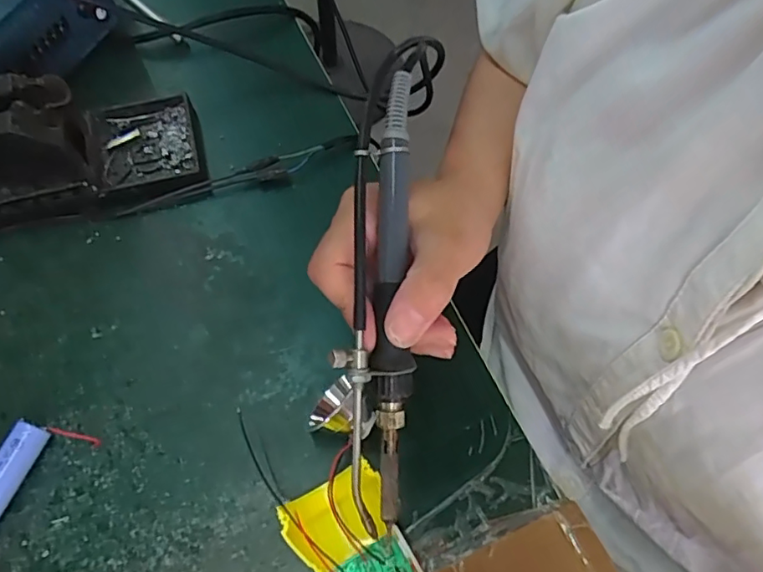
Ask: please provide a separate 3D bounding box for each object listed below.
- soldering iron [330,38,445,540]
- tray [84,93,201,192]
[{"bbox_3d":[0.002,0.004,0.257,0.036,0.043,0.230,3,91,-2],"label":"soldering iron"},{"bbox_3d":[-0.165,-0.100,0.390,0.072,0.025,0.068,-18,65,-12],"label":"tray"}]

